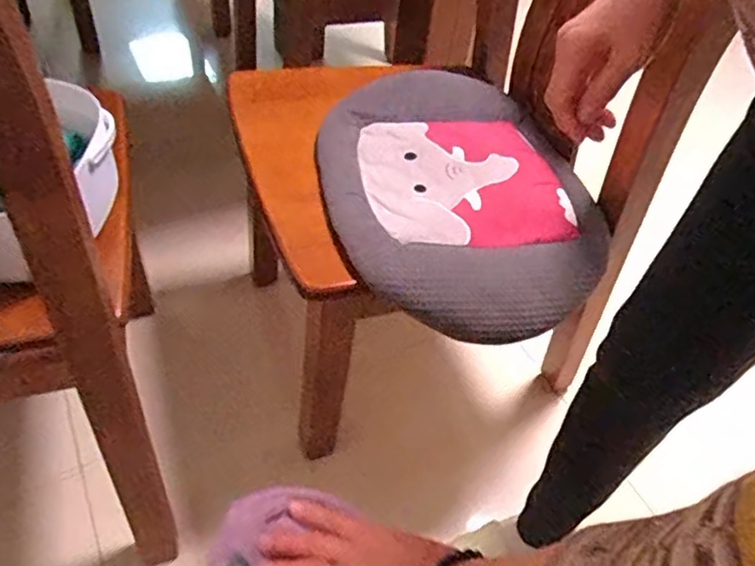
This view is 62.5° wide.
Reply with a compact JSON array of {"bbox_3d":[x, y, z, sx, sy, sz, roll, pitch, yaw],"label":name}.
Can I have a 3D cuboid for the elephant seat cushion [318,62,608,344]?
[{"bbox_3d":[0.101,-0.141,0.853,0.353,0.075,0.488,-2,48,-9],"label":"elephant seat cushion"}]

